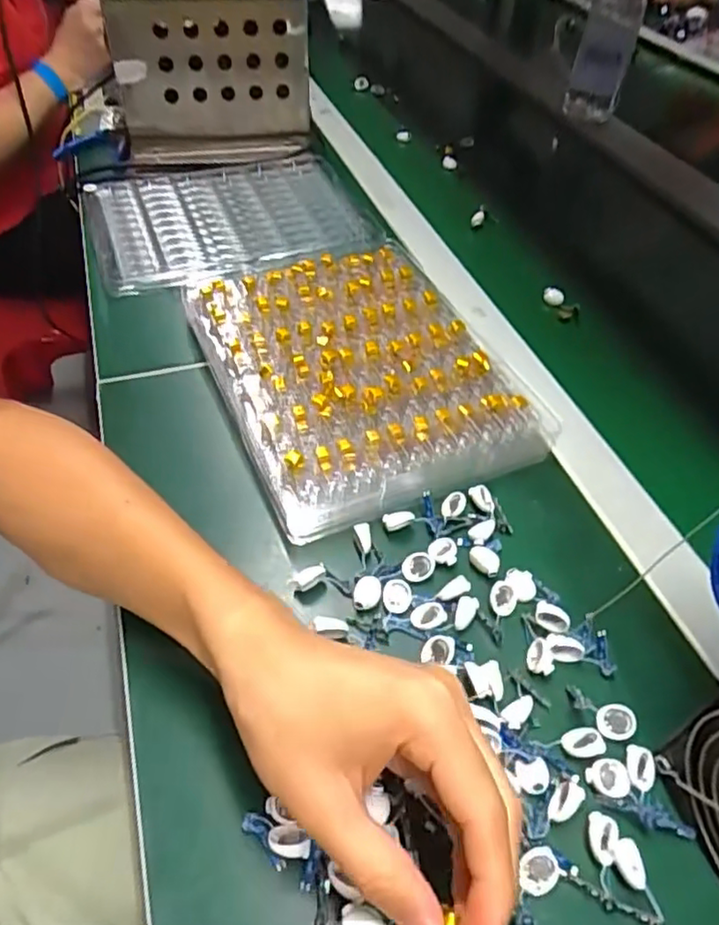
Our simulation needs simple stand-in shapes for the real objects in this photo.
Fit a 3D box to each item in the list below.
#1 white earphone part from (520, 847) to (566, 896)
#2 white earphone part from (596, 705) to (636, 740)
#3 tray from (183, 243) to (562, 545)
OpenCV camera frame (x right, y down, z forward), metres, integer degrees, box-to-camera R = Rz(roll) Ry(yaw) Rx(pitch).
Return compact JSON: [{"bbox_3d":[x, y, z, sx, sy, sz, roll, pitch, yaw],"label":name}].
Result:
[{"bbox_3d":[0.077,0.174,0.270,0.018,0.005,0.016,-23,53,-22],"label":"white earphone part"},{"bbox_3d":[0.126,0.129,0.312,0.018,0.008,0.017,1,48,-2],"label":"white earphone part"},{"bbox_3d":[-0.002,-0.075,0.467,0.195,0.028,0.251,-17,51,-18],"label":"tray"}]

